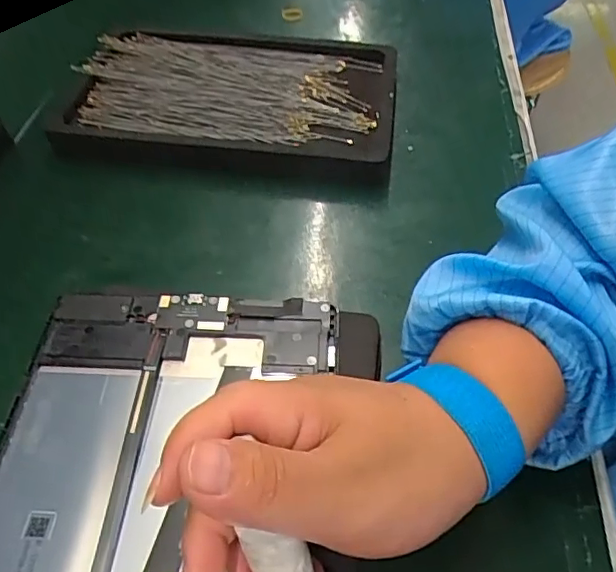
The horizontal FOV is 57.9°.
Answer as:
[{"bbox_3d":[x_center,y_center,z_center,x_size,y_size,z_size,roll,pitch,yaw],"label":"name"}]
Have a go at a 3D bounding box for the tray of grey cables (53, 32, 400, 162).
[{"bbox_3d":[-0.062,-0.155,0.452,0.262,0.032,0.173,7,52,6],"label":"tray of grey cables"}]

